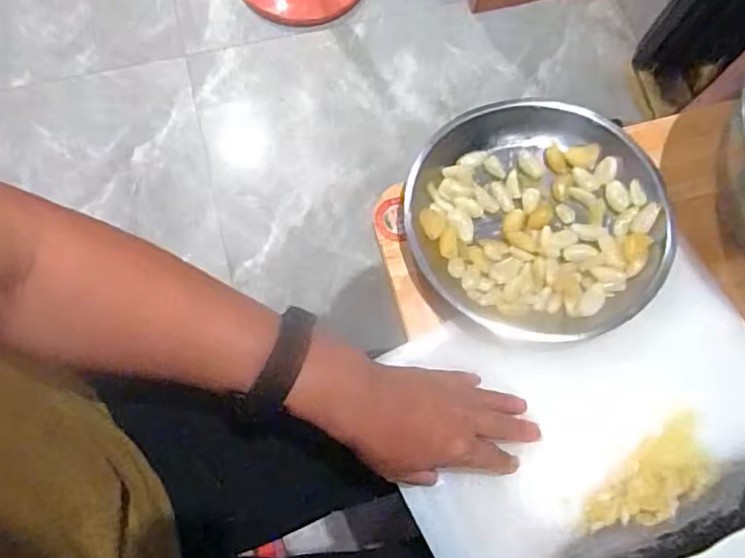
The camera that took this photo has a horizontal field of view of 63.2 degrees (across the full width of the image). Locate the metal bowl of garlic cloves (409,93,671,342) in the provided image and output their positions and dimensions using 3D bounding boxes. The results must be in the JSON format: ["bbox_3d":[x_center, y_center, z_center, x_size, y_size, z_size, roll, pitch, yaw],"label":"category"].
[{"bbox_3d":[0.145,-0.055,0.525,0.221,0.037,0.214,0,76,-1],"label":"metal bowl of garlic cloves"}]

